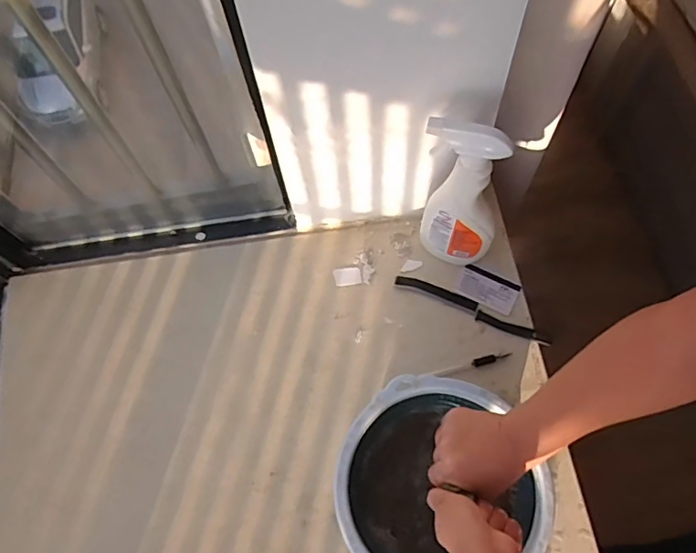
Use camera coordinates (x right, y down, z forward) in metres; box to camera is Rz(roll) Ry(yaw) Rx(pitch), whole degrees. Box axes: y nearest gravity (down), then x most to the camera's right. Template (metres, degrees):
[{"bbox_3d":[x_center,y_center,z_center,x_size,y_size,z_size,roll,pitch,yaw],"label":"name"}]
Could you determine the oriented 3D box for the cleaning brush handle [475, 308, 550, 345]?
[{"bbox_3d":[0.228,0.073,0.740,0.105,0.008,0.018,22,70,11],"label":"cleaning brush handle"}]

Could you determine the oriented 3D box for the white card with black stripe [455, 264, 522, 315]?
[{"bbox_3d":[0.200,0.016,0.763,0.081,0.006,0.051,25,70,13],"label":"white card with black stripe"}]

